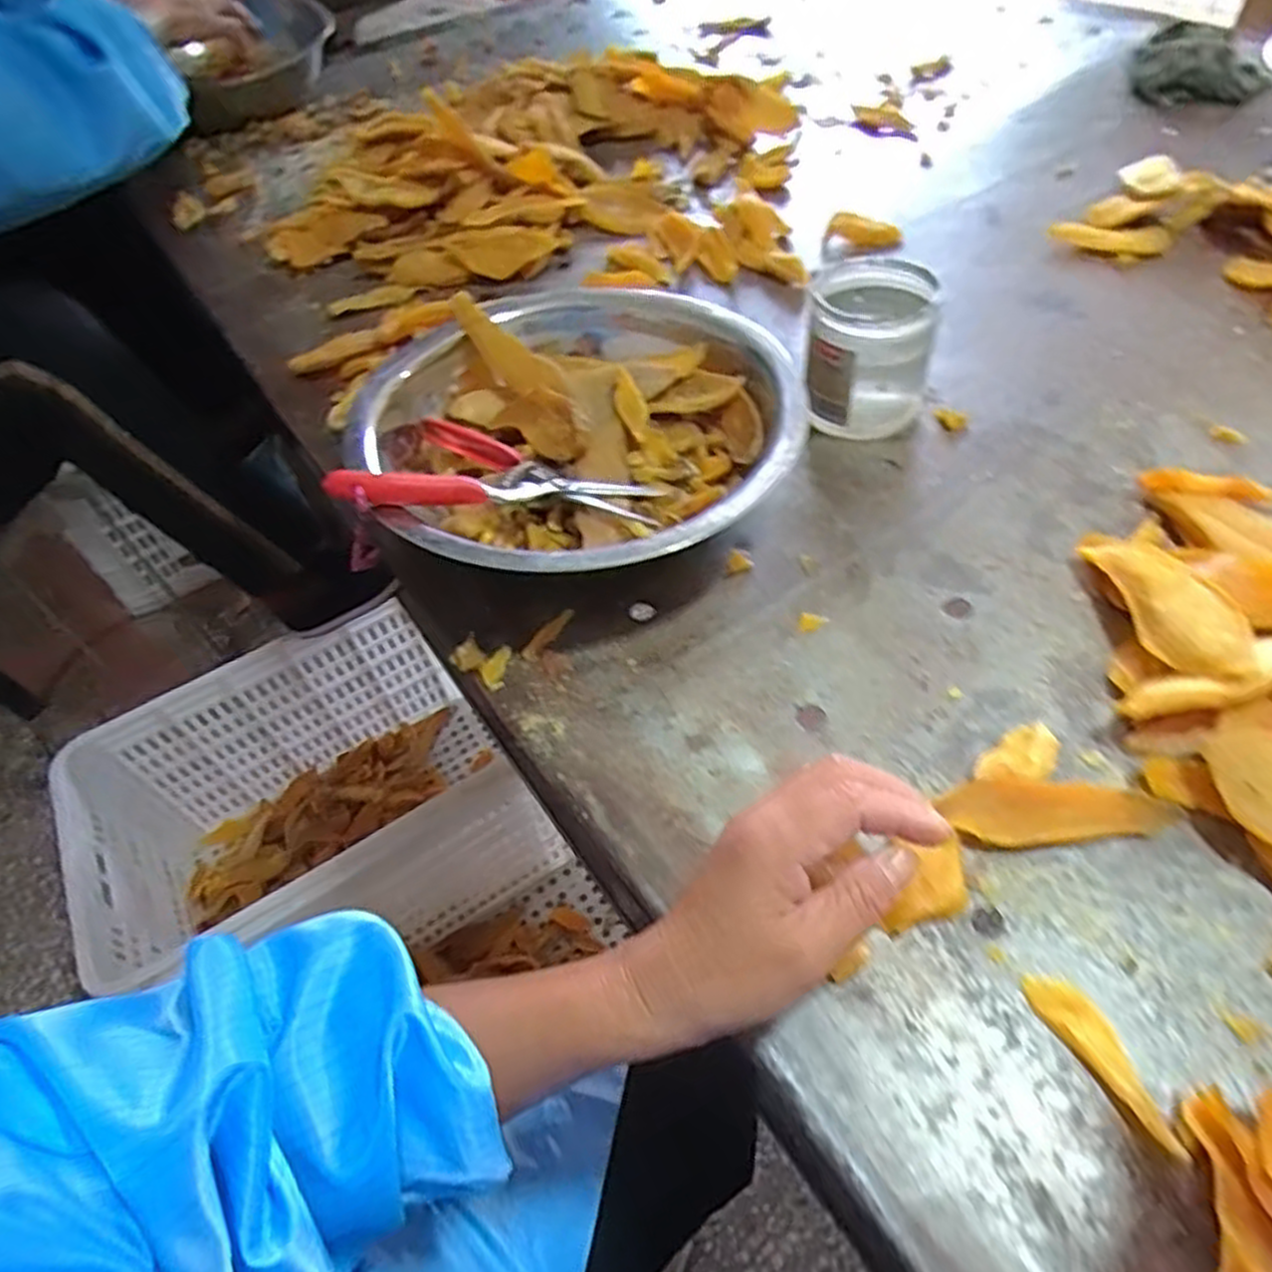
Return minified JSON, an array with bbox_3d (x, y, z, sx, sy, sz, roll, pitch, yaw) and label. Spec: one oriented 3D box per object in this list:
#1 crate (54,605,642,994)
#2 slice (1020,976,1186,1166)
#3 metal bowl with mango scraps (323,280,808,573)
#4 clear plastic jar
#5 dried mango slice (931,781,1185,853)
[{"bbox_3d":[-0.418,0.235,1.048,0.487,0.276,0.369,-30,56,-17],"label":"crate"},{"bbox_3d":[0.187,0.165,0.313,0.021,0.010,0.071,-27,54,-16],"label":"slice"},{"bbox_3d":[-0.043,-0.125,0.513,0.270,0.080,0.266,-2,51,3],"label":"metal bowl with mango scraps"},{"bbox_3d":[0.160,-0.195,0.546,0.084,0.089,0.086,-2,51,3],"label":"clear plastic jar"},{"bbox_3d":[0.198,0.083,0.374,0.108,0.013,0.030,-4,51,2],"label":"dried mango slice"}]

